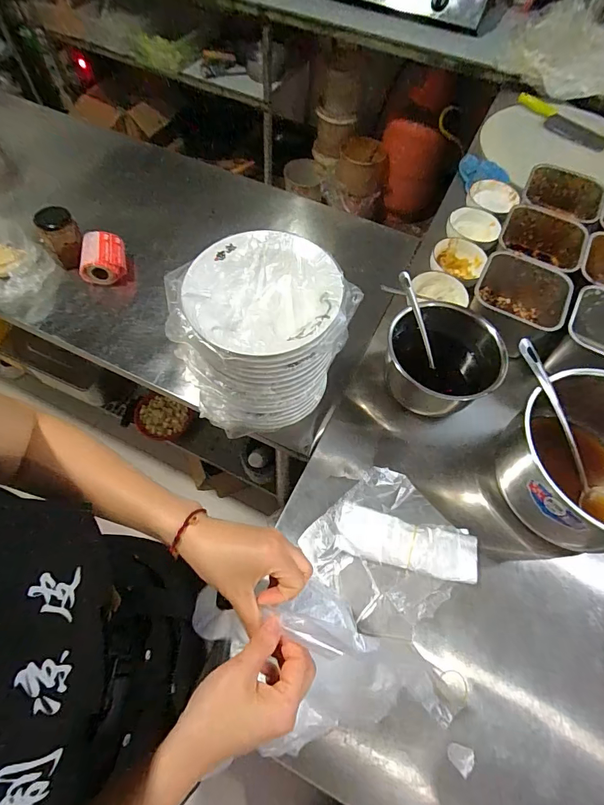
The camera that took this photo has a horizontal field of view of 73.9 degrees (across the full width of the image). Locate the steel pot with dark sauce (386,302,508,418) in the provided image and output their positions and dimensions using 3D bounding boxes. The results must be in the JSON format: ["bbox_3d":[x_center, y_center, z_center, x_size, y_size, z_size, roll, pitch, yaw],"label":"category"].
[{"bbox_3d":[0.233,-0.068,0.696,0.174,0.121,0.187,1,62,-2],"label":"steel pot with dark sauce"}]

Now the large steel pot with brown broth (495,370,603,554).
[{"bbox_3d":[0.430,0.093,0.606,0.214,0.173,0.246,3,62,-1],"label":"large steel pot with brown broth"}]

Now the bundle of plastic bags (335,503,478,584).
[{"bbox_3d":[0.151,0.207,0.591,0.199,0.026,0.073,11,62,3],"label":"bundle of plastic bags"}]

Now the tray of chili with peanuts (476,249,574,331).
[{"bbox_3d":[0.402,-0.185,0.770,0.161,0.097,0.159,30,65,12],"label":"tray of chili with peanuts"}]

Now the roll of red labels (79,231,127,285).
[{"bbox_3d":[-0.401,-0.291,0.805,0.091,0.060,0.086,-10,63,-8],"label":"roll of red labels"}]

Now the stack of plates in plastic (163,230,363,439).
[{"bbox_3d":[-0.056,-0.090,0.565,0.221,0.190,0.192,-31,68,-18],"label":"stack of plates in plastic"}]

